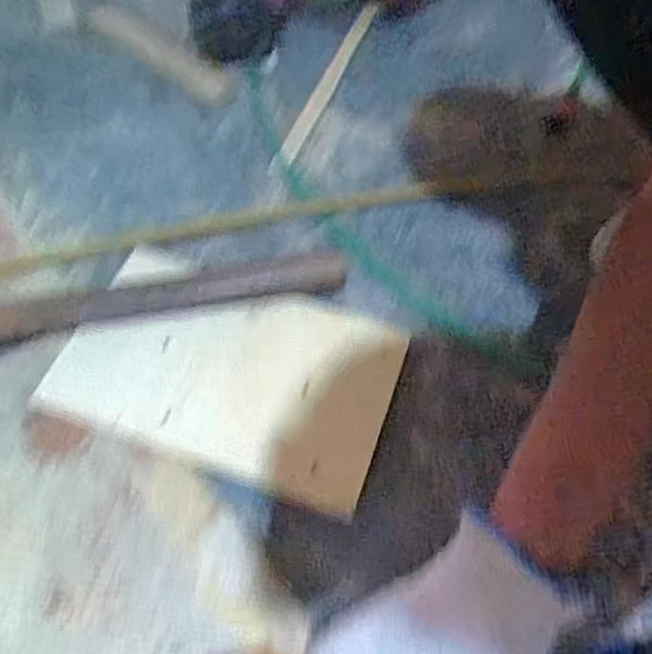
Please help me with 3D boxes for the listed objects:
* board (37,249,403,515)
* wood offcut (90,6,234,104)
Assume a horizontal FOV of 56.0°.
[{"bbox_3d":[-0.076,0.031,0.491,0.255,0.013,0.163,15,66,6],"label":"board"},{"bbox_3d":[-0.183,-0.300,0.678,0.165,0.031,0.030,30,65,-7],"label":"wood offcut"}]

